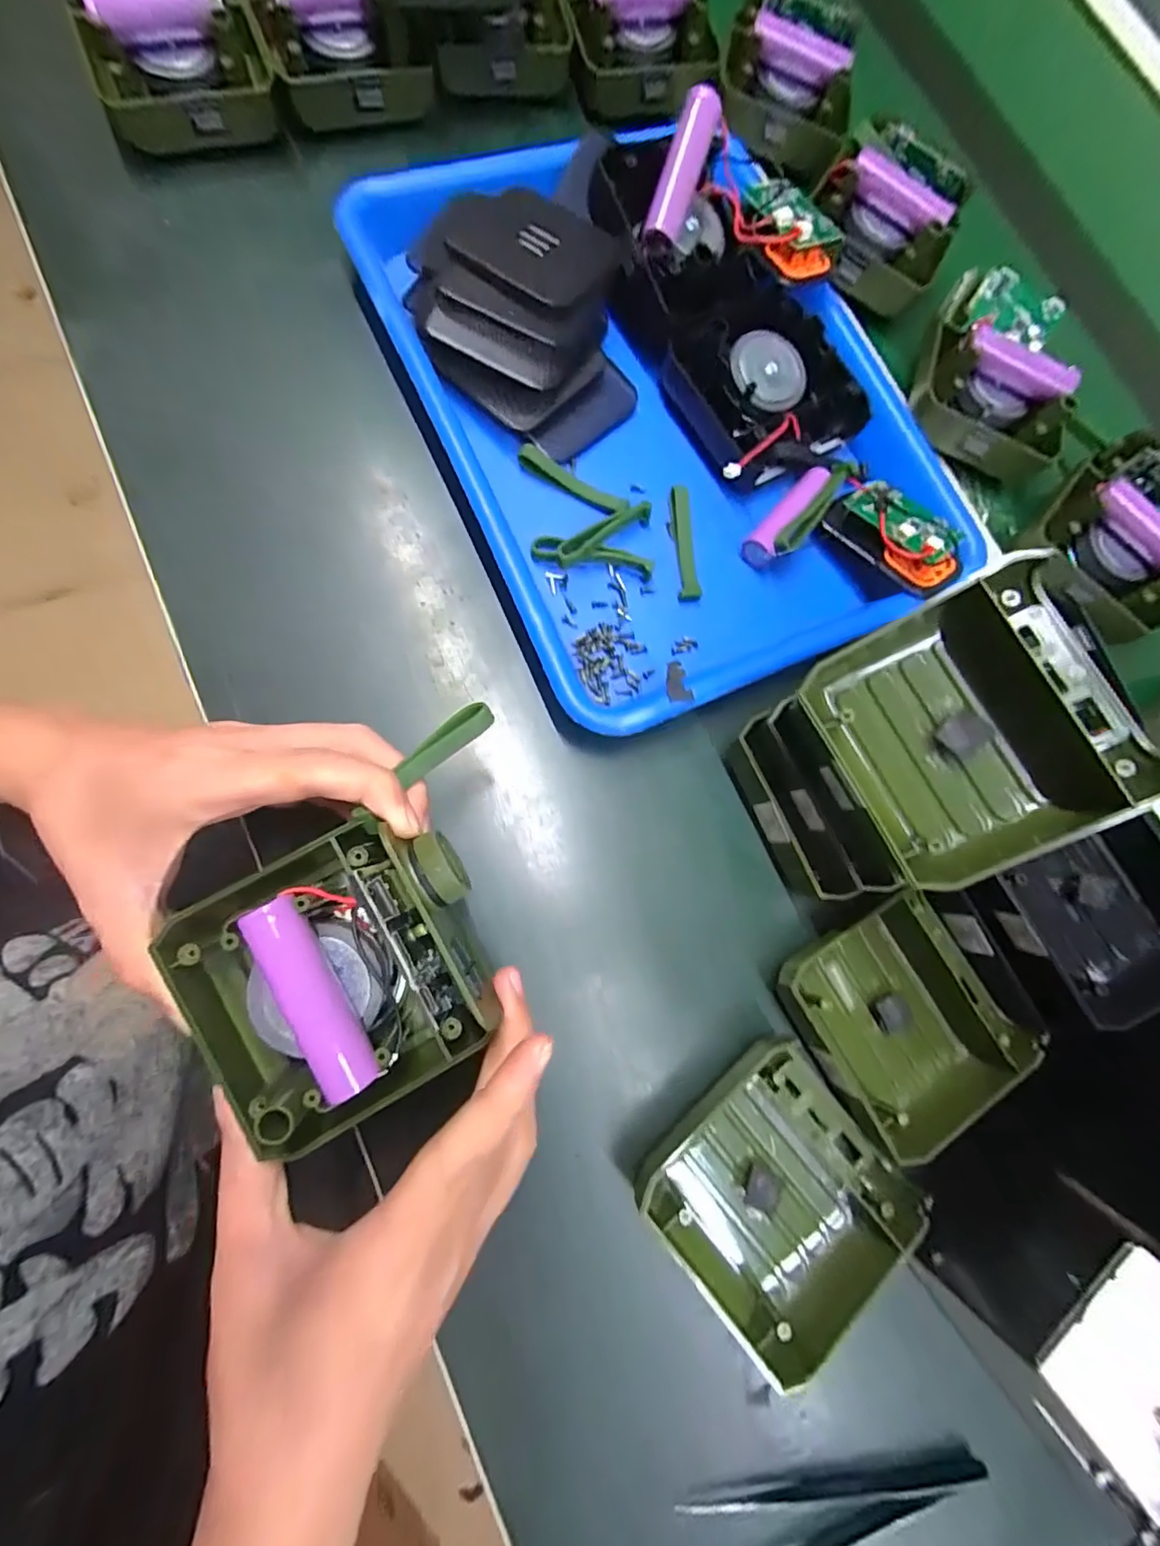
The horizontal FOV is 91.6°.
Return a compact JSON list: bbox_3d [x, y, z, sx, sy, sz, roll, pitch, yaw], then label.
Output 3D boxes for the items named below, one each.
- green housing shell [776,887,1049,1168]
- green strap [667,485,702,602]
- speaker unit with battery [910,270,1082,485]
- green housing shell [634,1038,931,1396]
[{"bbox_3d":[0.143,0.107,0.253,0.085,0.030,0.091,-32,84,-14],"label":"green housing shell"},{"bbox_3d":[0.056,-0.124,0.304,0.012,0.008,0.064,-4,78,-9],"label":"green strap"},{"bbox_3d":[0.247,-0.243,0.331,0.080,0.035,0.123,14,76,-5],"label":"speaker unit with battery"},{"bbox_3d":[0.080,0.176,0.230,0.094,0.027,0.084,-39,85,-14],"label":"green housing shell"}]

